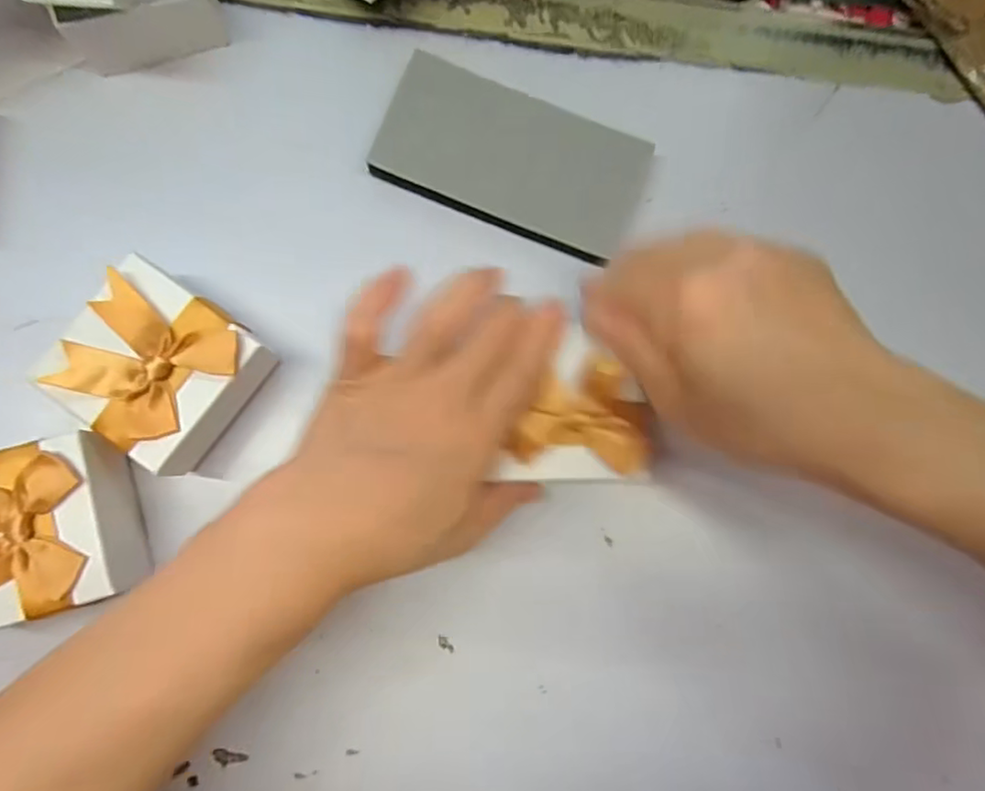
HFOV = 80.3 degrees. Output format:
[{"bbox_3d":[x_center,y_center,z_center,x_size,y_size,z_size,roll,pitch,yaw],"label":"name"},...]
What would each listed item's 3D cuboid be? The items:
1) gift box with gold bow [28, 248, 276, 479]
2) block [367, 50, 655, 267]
[{"bbox_3d":[-0.145,-0.012,0.263,0.071,0.047,0.070,36,84,1],"label":"gift box with gold bow"},{"bbox_3d":[0.010,-0.115,0.292,0.127,0.020,0.063,23,84,0],"label":"block"}]

